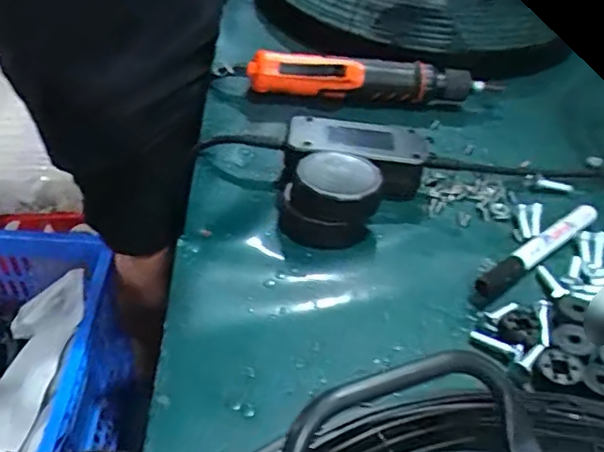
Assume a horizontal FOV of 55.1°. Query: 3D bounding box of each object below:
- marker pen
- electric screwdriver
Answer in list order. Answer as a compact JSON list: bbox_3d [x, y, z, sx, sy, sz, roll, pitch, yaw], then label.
[{"bbox_3d":[0.186,0.017,0.451,0.145,0.012,0.017,-27,51,-29],"label":"marker pen"},{"bbox_3d":[0.081,-0.163,0.636,0.274,0.053,0.034,-3,43,-7],"label":"electric screwdriver"}]

